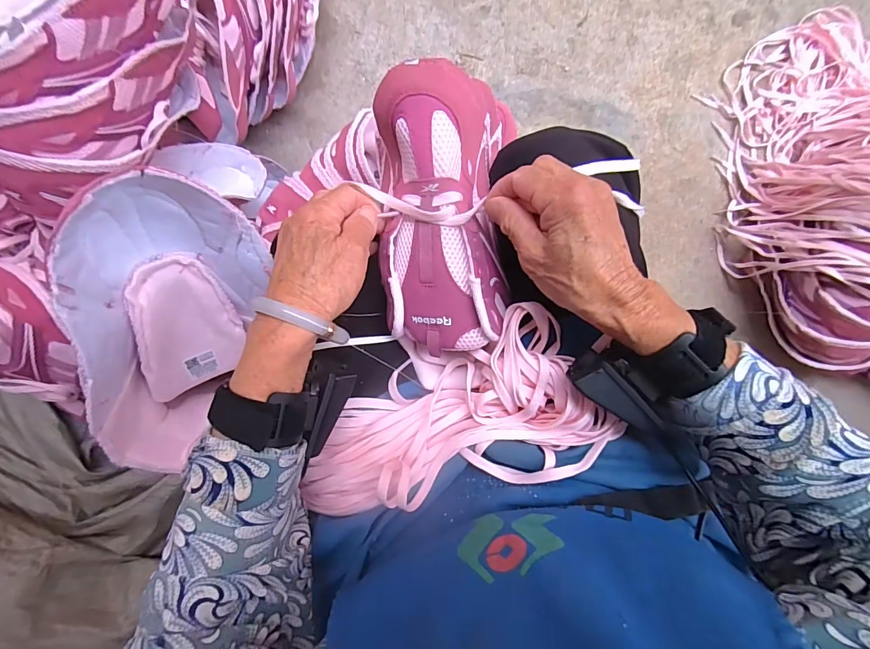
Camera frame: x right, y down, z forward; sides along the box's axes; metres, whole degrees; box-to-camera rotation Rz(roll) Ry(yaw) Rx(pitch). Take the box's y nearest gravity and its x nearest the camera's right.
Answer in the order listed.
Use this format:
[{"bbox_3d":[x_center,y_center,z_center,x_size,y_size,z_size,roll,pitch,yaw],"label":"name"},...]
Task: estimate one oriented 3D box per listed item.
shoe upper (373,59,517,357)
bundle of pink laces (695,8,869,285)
[{"bbox_3d":[0.008,-0.085,0.318,0.099,0.057,0.208,-2,97,3],"label":"shoe upper"},{"bbox_3d":[0.688,-0.209,0.622,0.374,0.255,0.599,-10,96,4],"label":"bundle of pink laces"}]

